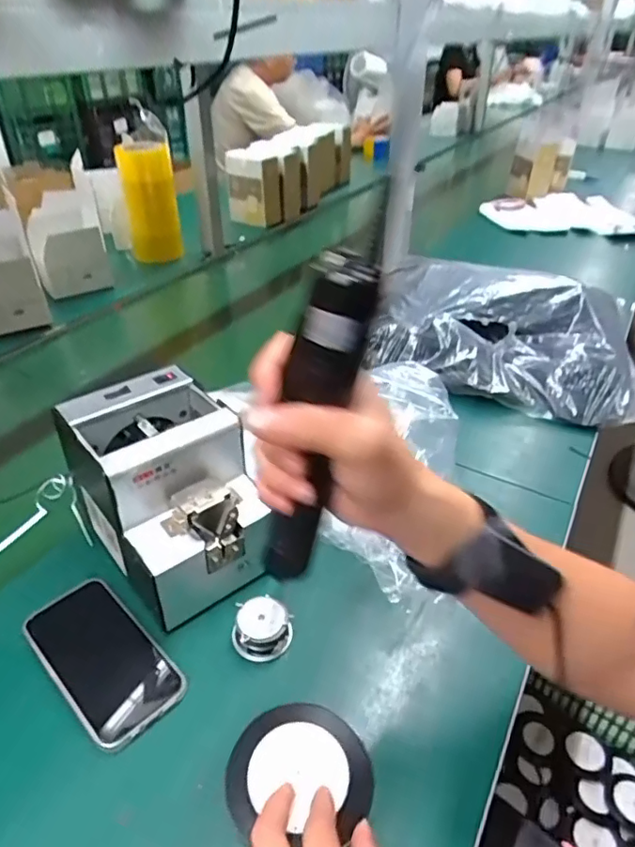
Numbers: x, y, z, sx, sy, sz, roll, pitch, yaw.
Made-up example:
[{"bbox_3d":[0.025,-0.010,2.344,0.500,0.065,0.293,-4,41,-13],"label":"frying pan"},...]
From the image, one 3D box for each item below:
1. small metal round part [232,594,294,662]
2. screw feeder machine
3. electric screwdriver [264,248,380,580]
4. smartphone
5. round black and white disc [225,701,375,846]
[{"bbox_3d":[-0.046,0.174,0.478,0.049,0.035,0.049,11,37,13],"label":"small metal round part"},{"bbox_3d":[-0.137,0.061,0.516,0.142,0.142,0.178,-19,40,-26],"label":"screw feeder machine"},{"bbox_3d":[-0.003,0.007,0.313,0.035,0.201,0.028,18,31,10],"label":"electric screwdriver"},{"bbox_3d":[-0.175,0.190,0.459,0.148,0.013,0.075,30,45,34],"label":"smartphone"},{"bbox_3d":[-0.010,0.243,0.393,0.095,0.019,0.089,1,36,-1],"label":"round black and white disc"}]

